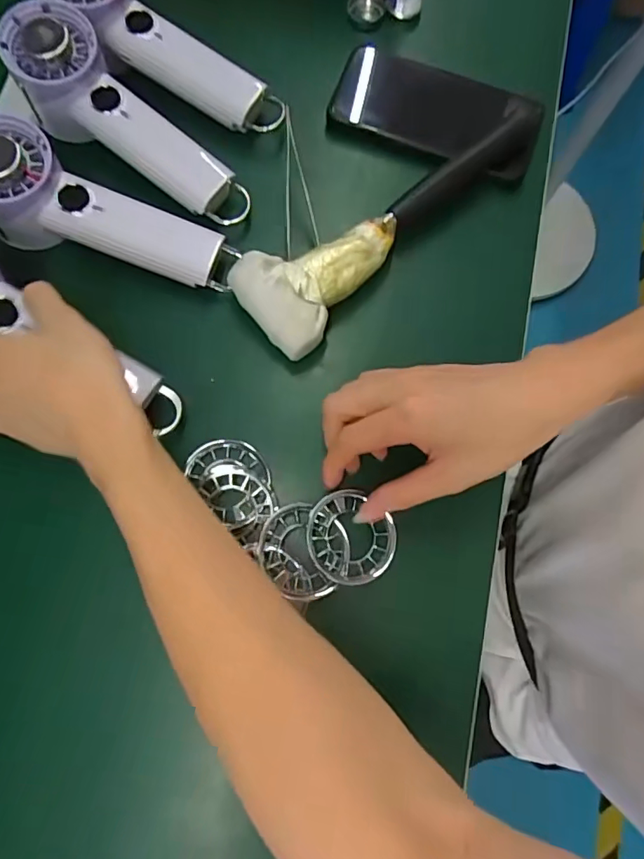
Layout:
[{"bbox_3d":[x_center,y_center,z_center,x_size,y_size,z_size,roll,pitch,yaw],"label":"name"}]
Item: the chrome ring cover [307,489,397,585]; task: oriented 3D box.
[{"bbox_3d":[0.019,0.067,0.331,0.052,0.014,0.056,-21,78,-5],"label":"chrome ring cover"}]

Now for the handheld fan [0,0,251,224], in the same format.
[{"bbox_3d":[-0.135,-0.214,0.374,0.195,0.057,0.065,37,79,-7],"label":"handheld fan"}]

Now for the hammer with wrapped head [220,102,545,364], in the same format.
[{"bbox_3d":[0.054,-0.153,0.372,0.254,0.055,0.081,-43,80,-9],"label":"hammer with wrapped head"}]

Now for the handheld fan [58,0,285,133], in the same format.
[{"bbox_3d":[-0.116,-0.284,0.380,0.190,0.034,0.050,34,78,-13],"label":"handheld fan"}]

